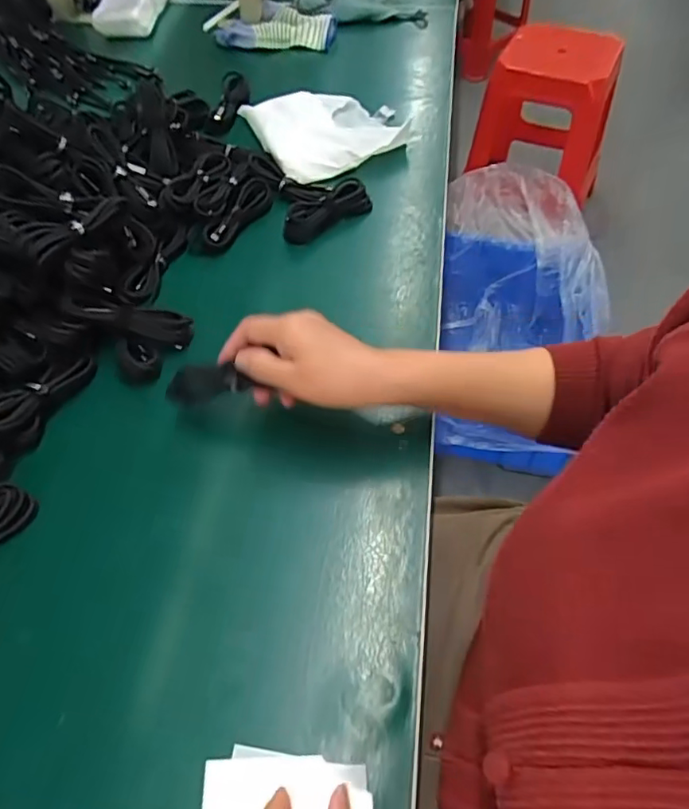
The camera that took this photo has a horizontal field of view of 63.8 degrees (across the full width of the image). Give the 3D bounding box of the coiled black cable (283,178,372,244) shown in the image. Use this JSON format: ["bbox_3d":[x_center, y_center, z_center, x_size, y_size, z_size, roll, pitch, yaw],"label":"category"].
[{"bbox_3d":[-0.020,-0.216,0.614,0.116,0.036,0.034,-34,61,-20],"label":"coiled black cable"}]

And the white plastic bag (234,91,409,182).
[{"bbox_3d":[-0.017,-0.356,0.707,0.192,0.048,0.182,-23,57,-14],"label":"white plastic bag"}]

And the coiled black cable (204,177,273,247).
[{"bbox_3d":[-0.115,-0.213,0.618,0.036,0.020,0.112,19,57,14],"label":"coiled black cable"}]

